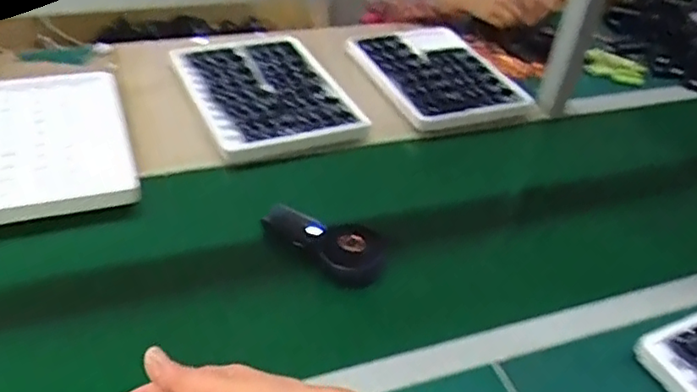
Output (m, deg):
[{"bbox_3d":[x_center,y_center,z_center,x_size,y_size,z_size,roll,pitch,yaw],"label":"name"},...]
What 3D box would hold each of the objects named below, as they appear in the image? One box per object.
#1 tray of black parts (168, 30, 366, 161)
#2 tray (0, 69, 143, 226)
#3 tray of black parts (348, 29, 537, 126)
[{"bbox_3d":[-0.150,-0.190,1.116,0.233,0.035,0.353,-13,43,-24],"label":"tray of black parts"},{"bbox_3d":[-0.455,-0.083,0.947,0.253,0.038,0.322,-9,42,-20],"label":"tray"},{"bbox_3d":[0.155,-0.225,1.174,0.226,0.034,0.309,-14,44,-25],"label":"tray of black parts"}]

